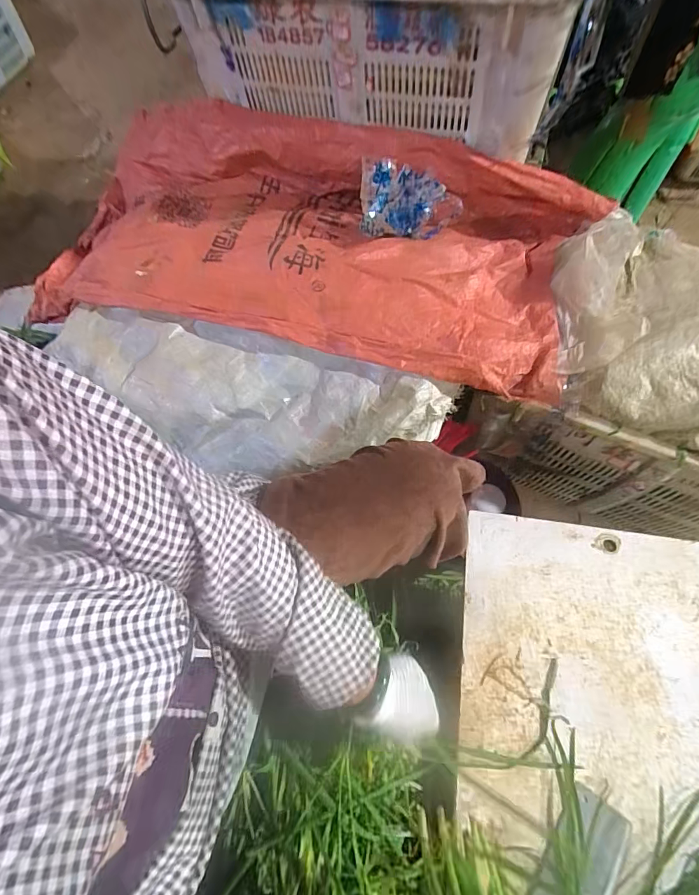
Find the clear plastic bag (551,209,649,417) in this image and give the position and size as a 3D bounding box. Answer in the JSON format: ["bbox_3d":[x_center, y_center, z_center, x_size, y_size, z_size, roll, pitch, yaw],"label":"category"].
[{"bbox_3d":[0.392,-0.220,0.666,0.131,0.100,0.323,13,66,8],"label":"clear plastic bag"}]

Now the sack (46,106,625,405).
[{"bbox_3d":[-0.071,-0.356,0.722,0.918,0.136,0.430,13,65,8],"label":"sack"}]

